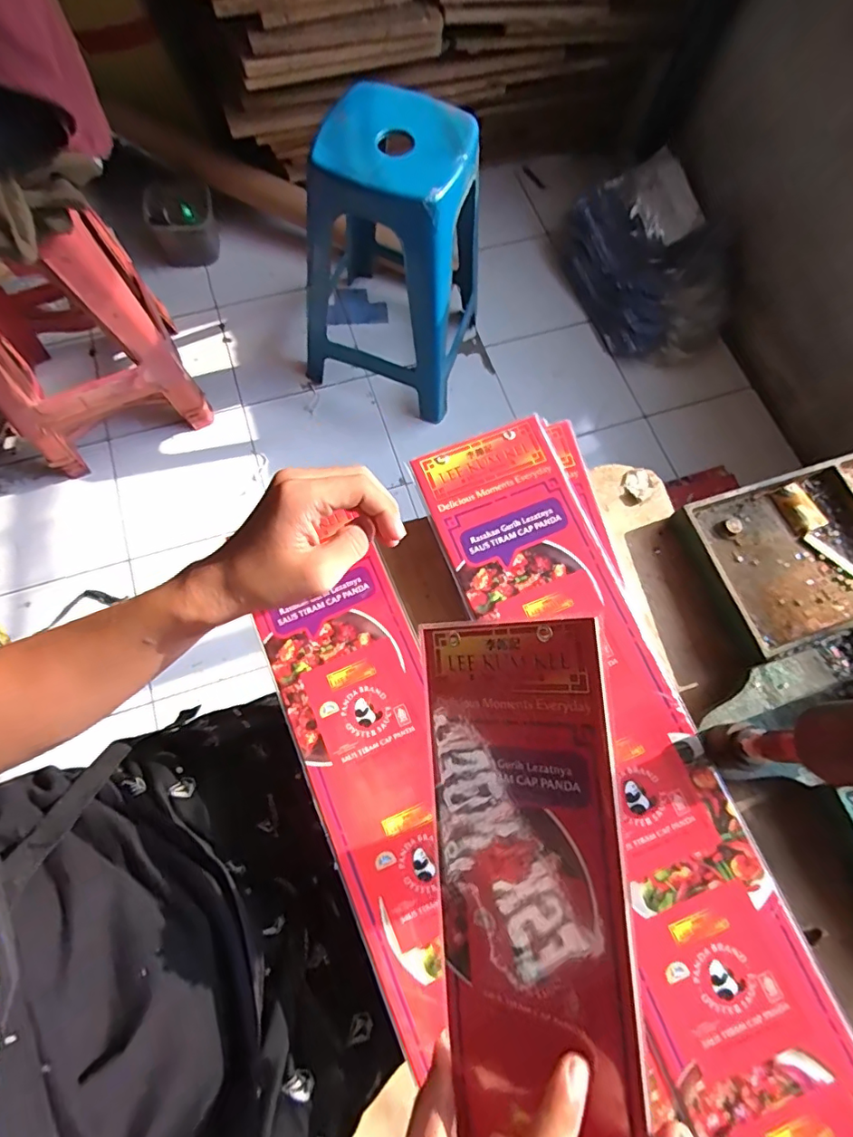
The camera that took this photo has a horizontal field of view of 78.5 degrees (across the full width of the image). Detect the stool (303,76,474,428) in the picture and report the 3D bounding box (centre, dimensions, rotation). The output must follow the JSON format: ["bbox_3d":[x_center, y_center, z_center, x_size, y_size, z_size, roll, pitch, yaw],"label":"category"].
[{"bbox_3d":[-0.068,-0.610,1.064,0.329,0.459,0.280,22,72,5],"label":"stool"}]

